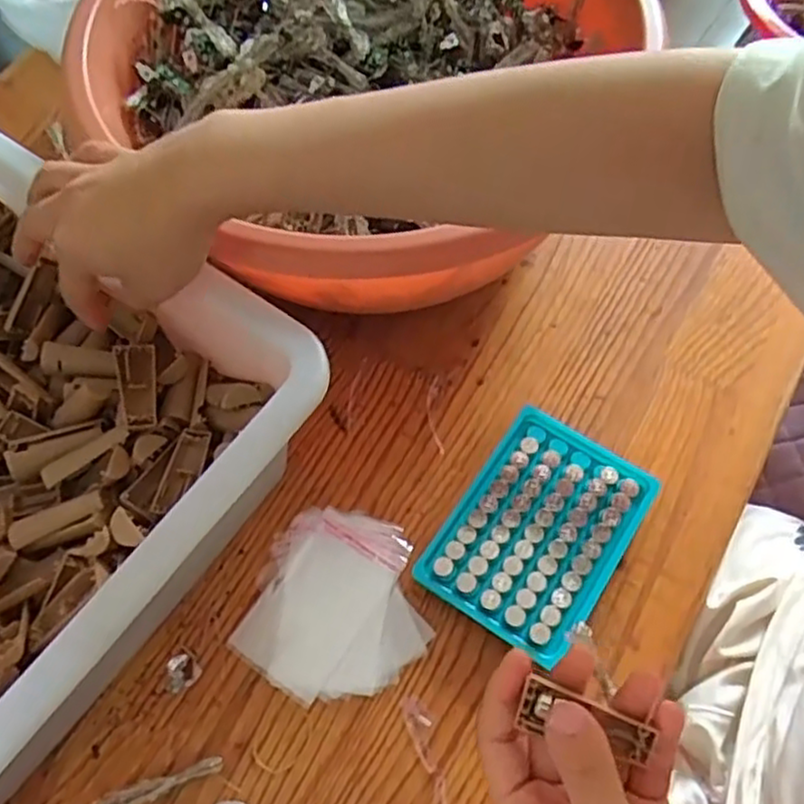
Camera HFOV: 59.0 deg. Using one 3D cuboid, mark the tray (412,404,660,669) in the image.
[{"bbox_3d":[0.080,0.076,0.423,0.094,0.019,0.130,32,67,15],"label":"tray"}]

